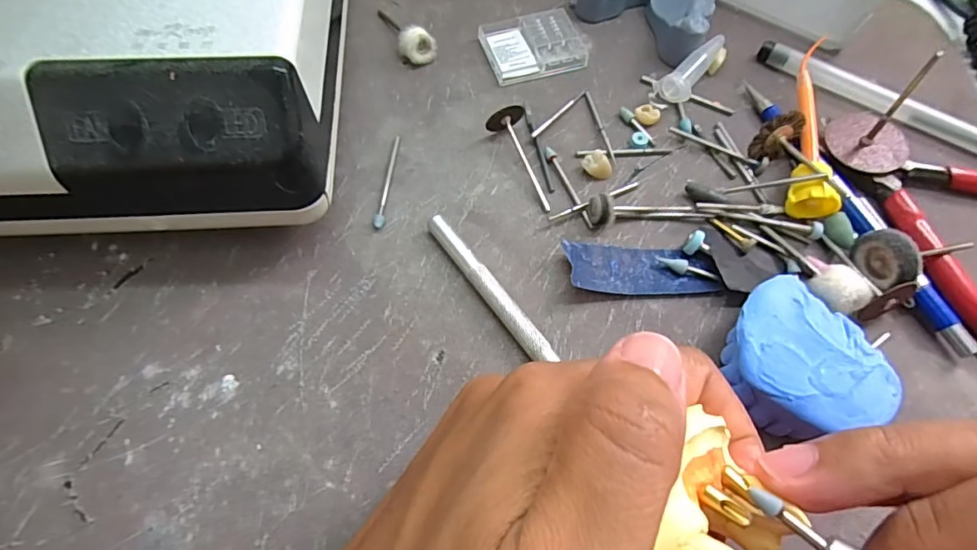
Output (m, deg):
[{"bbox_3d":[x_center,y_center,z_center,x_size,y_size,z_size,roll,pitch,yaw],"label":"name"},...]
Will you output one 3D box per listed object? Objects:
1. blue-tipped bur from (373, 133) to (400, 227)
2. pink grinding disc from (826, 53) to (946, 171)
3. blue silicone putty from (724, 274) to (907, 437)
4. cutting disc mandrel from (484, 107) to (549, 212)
[{"bbox_3d":[-0.041,-0.039,0.216,0.004,0.004,0.047,6,64,1],"label":"blue-tipped bur"},{"bbox_3d":[0.159,-0.061,0.209,0.024,0.047,0.030,-34,70,-17],"label":"pink grinding disc"},{"bbox_3d":[0.107,0.029,0.178,0.053,0.022,0.049,1,64,-2],"label":"blue silicone putty"},{"bbox_3d":[0.012,-0.048,0.218,0.016,0.013,0.045,-11,65,-7],"label":"cutting disc mandrel"}]

